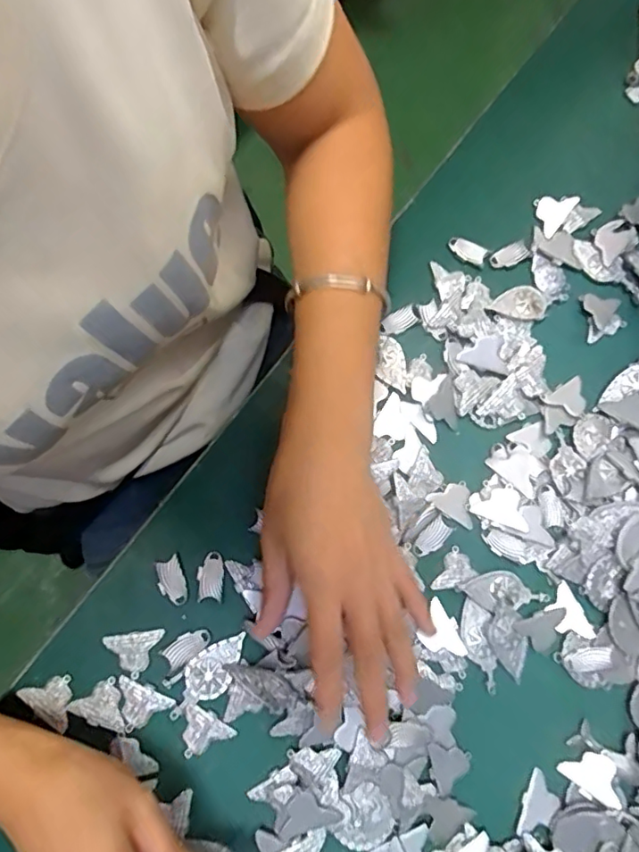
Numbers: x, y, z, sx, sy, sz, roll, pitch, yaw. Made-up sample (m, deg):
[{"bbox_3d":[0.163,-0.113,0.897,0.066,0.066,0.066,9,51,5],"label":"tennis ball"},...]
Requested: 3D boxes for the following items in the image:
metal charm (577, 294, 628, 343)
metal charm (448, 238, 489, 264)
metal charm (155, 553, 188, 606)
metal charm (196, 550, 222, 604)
[{"bbox_3d":[0.205,-0.079,0.399,0.029,0.009,0.034,-9,78,-2],"label":"metal charm"},{"bbox_3d":[0.107,-0.128,0.407,0.028,0.004,0.014,25,78,5],"label":"metal charm"},{"bbox_3d":[-0.093,0.098,0.347,0.016,0.004,0.029,-21,78,-5],"label":"metal charm"},{"bbox_3d":[-0.069,0.094,0.348,0.016,0.004,0.029,-1,77,0],"label":"metal charm"}]

